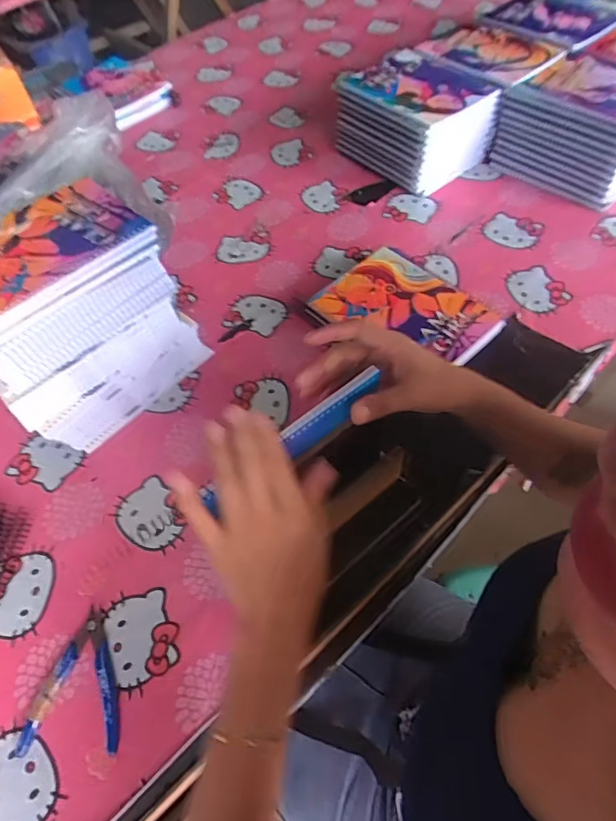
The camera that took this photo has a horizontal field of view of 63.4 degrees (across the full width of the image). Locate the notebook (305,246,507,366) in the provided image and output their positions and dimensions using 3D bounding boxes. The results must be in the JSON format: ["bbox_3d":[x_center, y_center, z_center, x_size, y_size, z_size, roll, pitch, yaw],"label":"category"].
[{"bbox_3d":[0.122,-0.128,0.627,0.204,0.013,0.145,36,66,24],"label":"notebook"}]

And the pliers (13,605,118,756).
[{"bbox_3d":[-0.205,0.239,0.446,0.088,0.014,0.110,-3,56,2],"label":"pliers"}]

